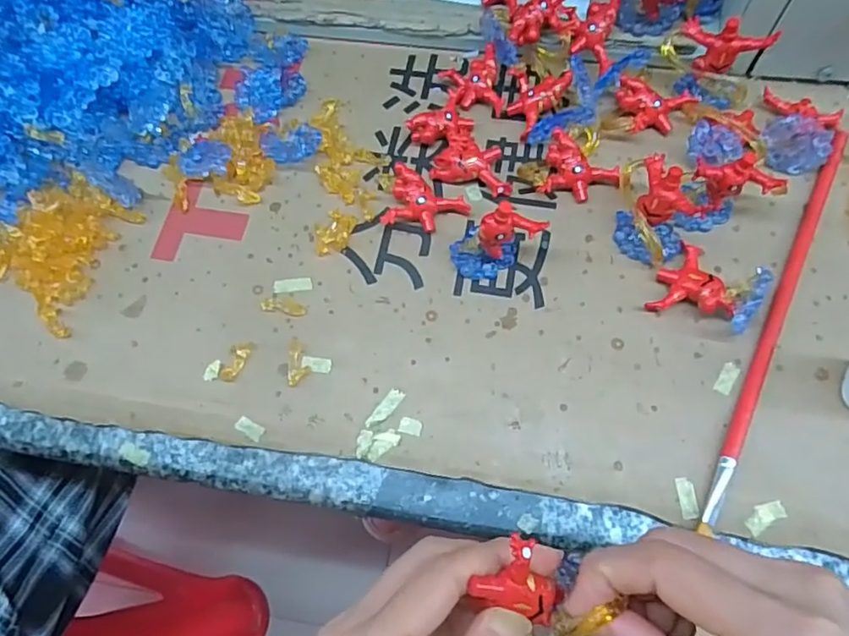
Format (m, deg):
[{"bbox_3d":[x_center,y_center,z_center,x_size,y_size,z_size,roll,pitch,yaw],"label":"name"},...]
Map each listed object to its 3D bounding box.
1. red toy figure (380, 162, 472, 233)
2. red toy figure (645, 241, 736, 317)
[{"bbox_3d":[0.002,-0.066,0.334,0.046,0.014,0.035,12,69,8],"label":"red toy figure"},{"bbox_3d":[0.141,-0.022,0.306,0.039,0.018,0.042,10,69,7],"label":"red toy figure"}]

